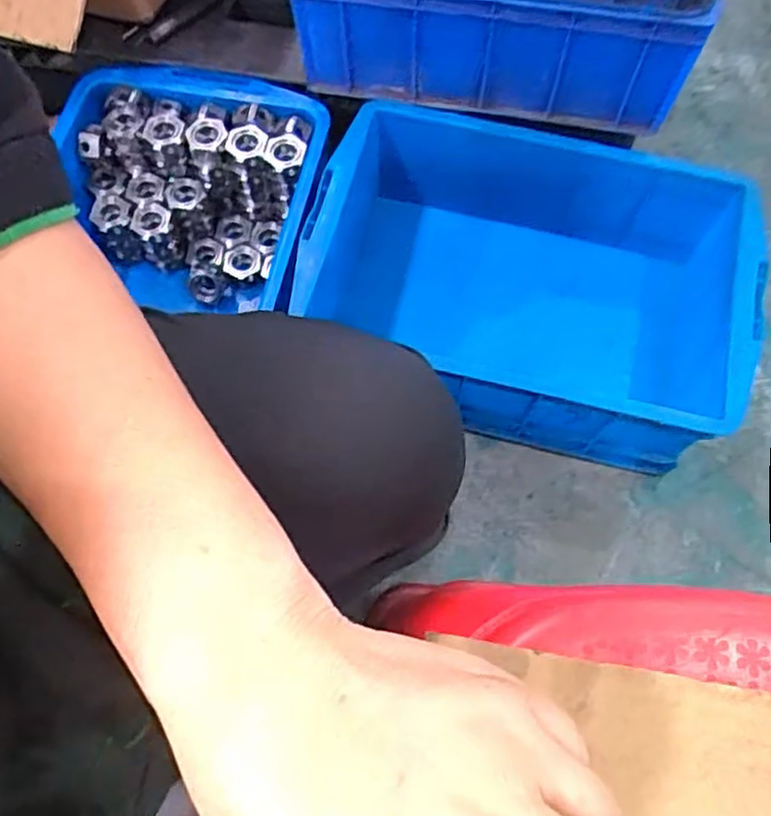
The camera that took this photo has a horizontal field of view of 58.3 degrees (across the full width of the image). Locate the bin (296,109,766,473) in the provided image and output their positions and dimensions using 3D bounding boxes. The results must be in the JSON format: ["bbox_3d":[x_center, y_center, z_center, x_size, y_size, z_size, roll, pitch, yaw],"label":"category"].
[{"bbox_3d":[0.151,-0.130,0.775,0.461,0.162,0.303,13,69,5],"label":"bin"}]

